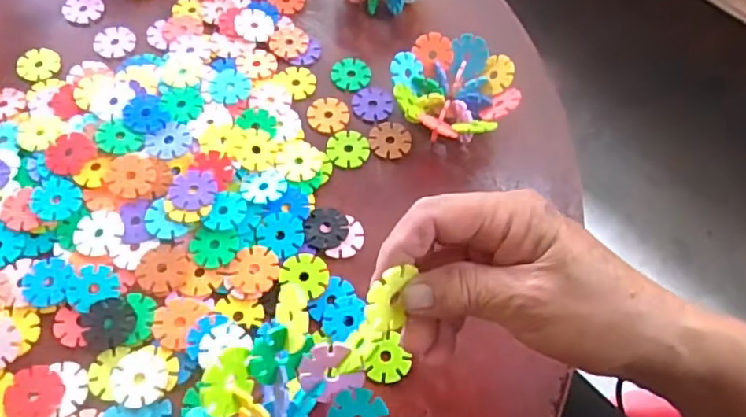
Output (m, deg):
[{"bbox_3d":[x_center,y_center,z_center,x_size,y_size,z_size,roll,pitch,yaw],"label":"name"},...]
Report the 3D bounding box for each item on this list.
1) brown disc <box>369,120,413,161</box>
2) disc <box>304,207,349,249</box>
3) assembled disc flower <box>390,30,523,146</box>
[{"bbox_3d":[0.014,-0.053,0.424,0.031,0.004,0.032,2,63,-3],"label":"brown disc"},{"bbox_3d":[-0.032,0.013,0.382,0.030,0.004,0.030,0,63,-4],"label":"disc"},{"bbox_3d":[0.059,-0.085,0.424,0.087,0.040,0.088,-3,64,-6],"label":"assembled disc flower"}]

